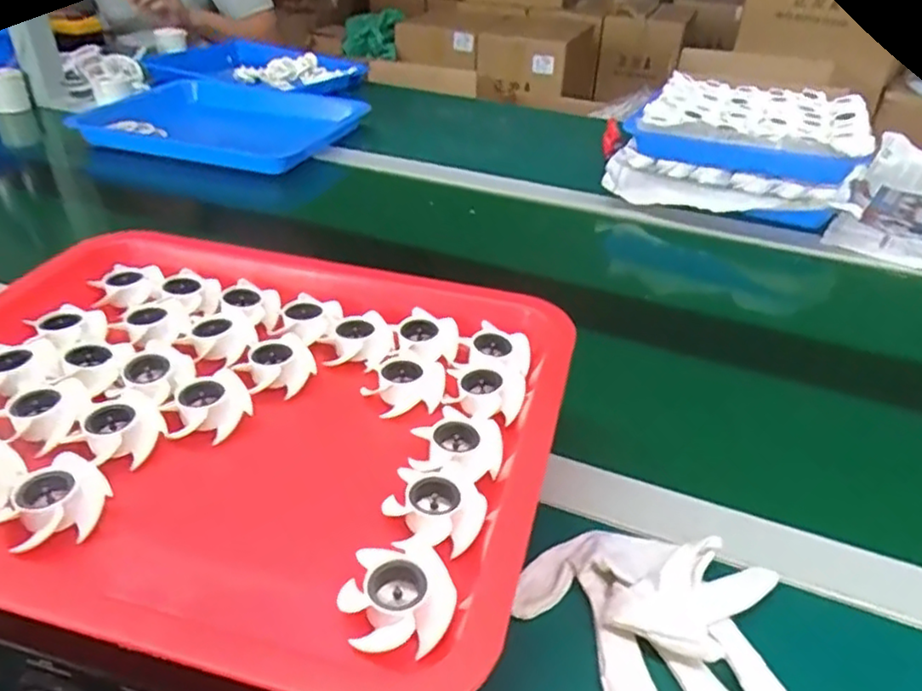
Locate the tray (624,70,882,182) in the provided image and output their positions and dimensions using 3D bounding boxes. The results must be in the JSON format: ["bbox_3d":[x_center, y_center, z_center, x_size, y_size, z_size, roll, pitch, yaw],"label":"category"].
[{"bbox_3d":[0.360,-0.285,0.848,0.264,0.044,0.290,14,36,16],"label":"tray"}]

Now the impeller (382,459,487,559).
[{"bbox_3d":[-0.010,0.071,0.299,0.042,0.016,0.036,28,42,32],"label":"impeller"}]

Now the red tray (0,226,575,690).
[{"bbox_3d":[-0.117,0.031,0.342,0.323,0.033,0.259,11,35,12],"label":"red tray"}]

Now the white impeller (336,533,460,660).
[{"bbox_3d":[-0.024,0.096,0.261,0.042,0.013,0.047,-19,40,-28],"label":"white impeller"}]

